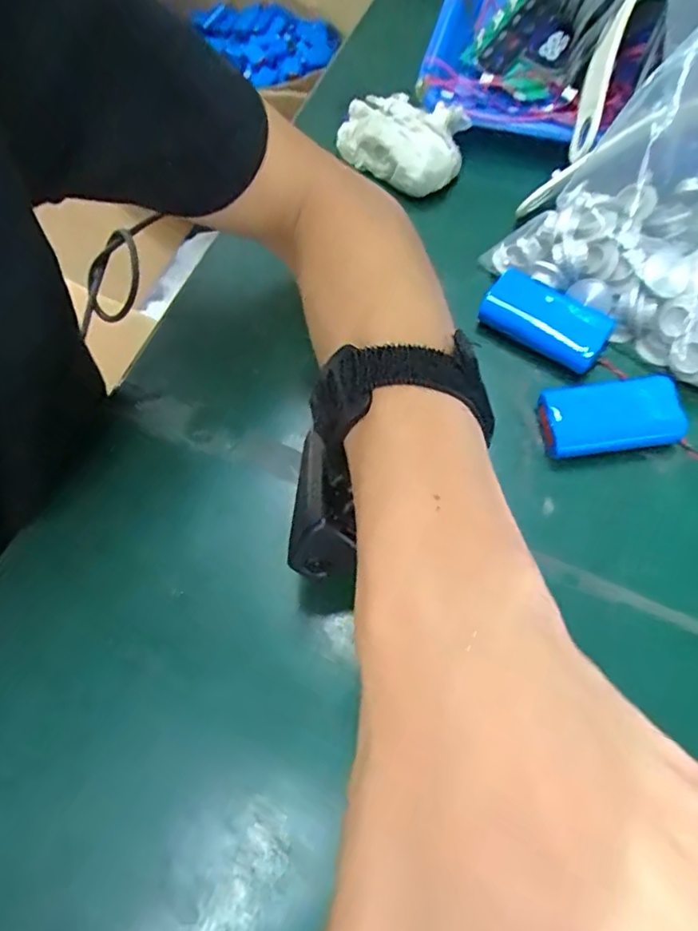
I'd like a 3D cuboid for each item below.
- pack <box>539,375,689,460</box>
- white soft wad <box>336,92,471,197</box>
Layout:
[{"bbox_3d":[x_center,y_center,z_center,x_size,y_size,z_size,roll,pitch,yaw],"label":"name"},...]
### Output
[{"bbox_3d":[0.134,-0.024,0.316,0.069,0.024,0.035,-7,67,-2],"label":"pack"},{"bbox_3d":[0.032,-0.211,0.391,0.082,0.025,0.060,30,71,13],"label":"white soft wad"}]

